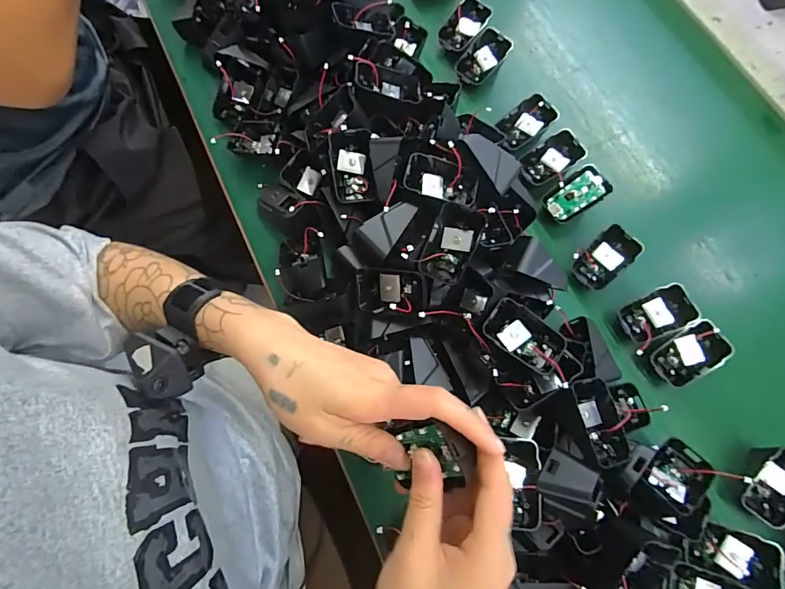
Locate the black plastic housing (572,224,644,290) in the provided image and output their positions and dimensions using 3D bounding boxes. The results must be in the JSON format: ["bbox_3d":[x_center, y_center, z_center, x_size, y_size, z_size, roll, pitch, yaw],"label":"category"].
[{"bbox_3d":[0.228,-0.040,0.447,0.046,0.017,0.068,47,104,10],"label":"black plastic housing"}]

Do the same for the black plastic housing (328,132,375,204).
[{"bbox_3d":[-0.041,-0.129,0.418,0.042,0.029,0.068,-2,112,-1],"label":"black plastic housing"}]

